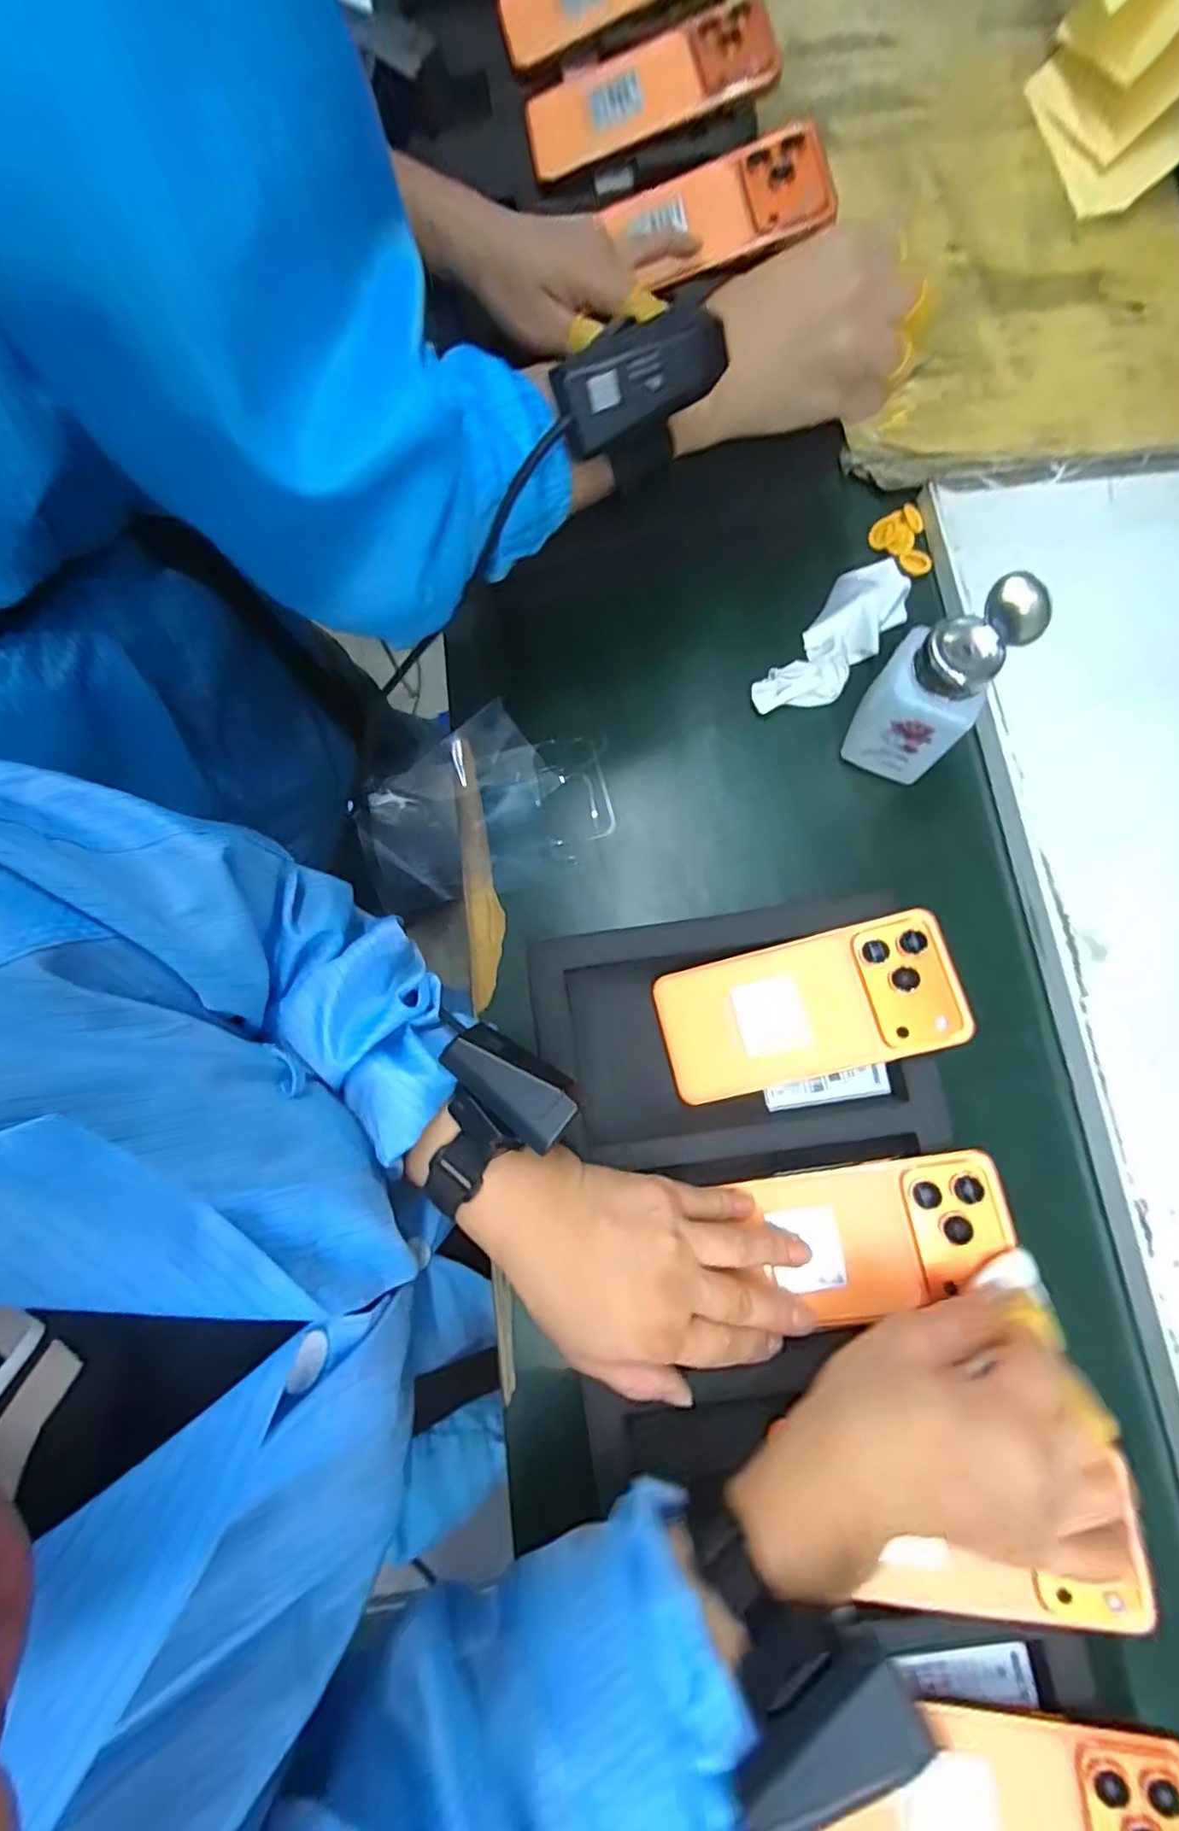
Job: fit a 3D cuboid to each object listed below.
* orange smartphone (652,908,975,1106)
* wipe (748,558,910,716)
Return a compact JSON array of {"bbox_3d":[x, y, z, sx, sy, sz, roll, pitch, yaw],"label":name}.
[{"bbox_3d":[0.122,0.053,0.362,0.161,0.005,0.076,-16,77,10],"label":"orange smartphone"},{"bbox_3d":[0.170,-0.190,0.429,0.049,0.025,0.148,40,81,9],"label":"wipe"}]

